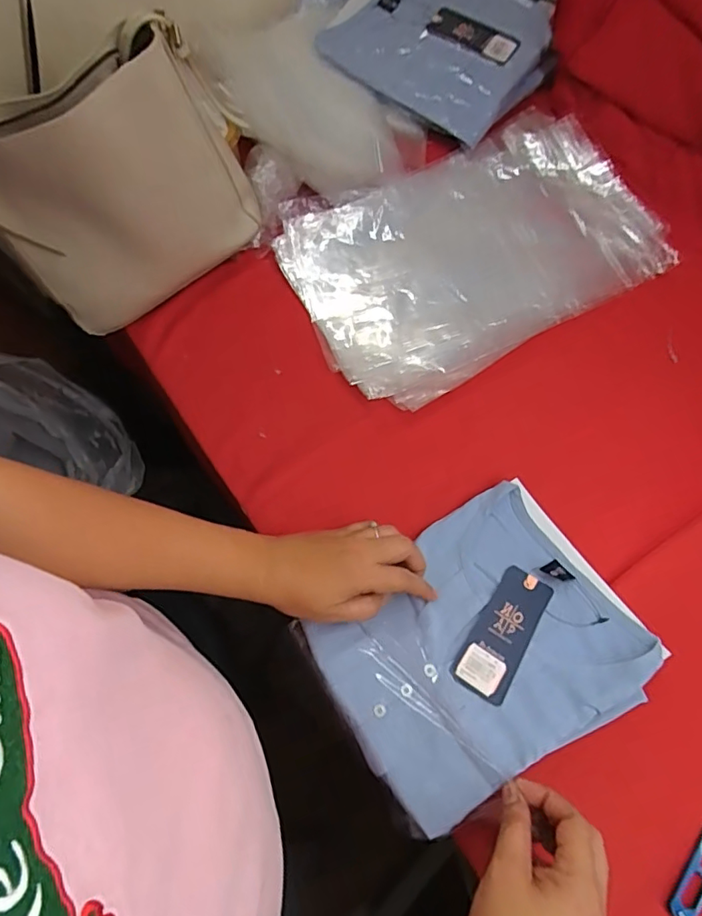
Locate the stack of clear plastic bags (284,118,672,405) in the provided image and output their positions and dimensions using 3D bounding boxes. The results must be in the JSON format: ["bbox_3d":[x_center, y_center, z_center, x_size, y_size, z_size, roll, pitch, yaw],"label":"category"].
[{"bbox_3d":[0.139,-0.248,0.635,0.406,0.036,0.290,-26,71,-8],"label":"stack of clear plastic bags"}]

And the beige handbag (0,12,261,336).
[{"bbox_3d":[-0.250,-0.287,0.564,0.278,0.225,0.131,-30,71,-10],"label":"beige handbag"}]

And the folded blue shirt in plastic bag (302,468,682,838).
[{"bbox_3d":[0.111,0.166,0.474,0.260,0.032,0.212,-30,71,-10],"label":"folded blue shirt in plastic bag"}]

